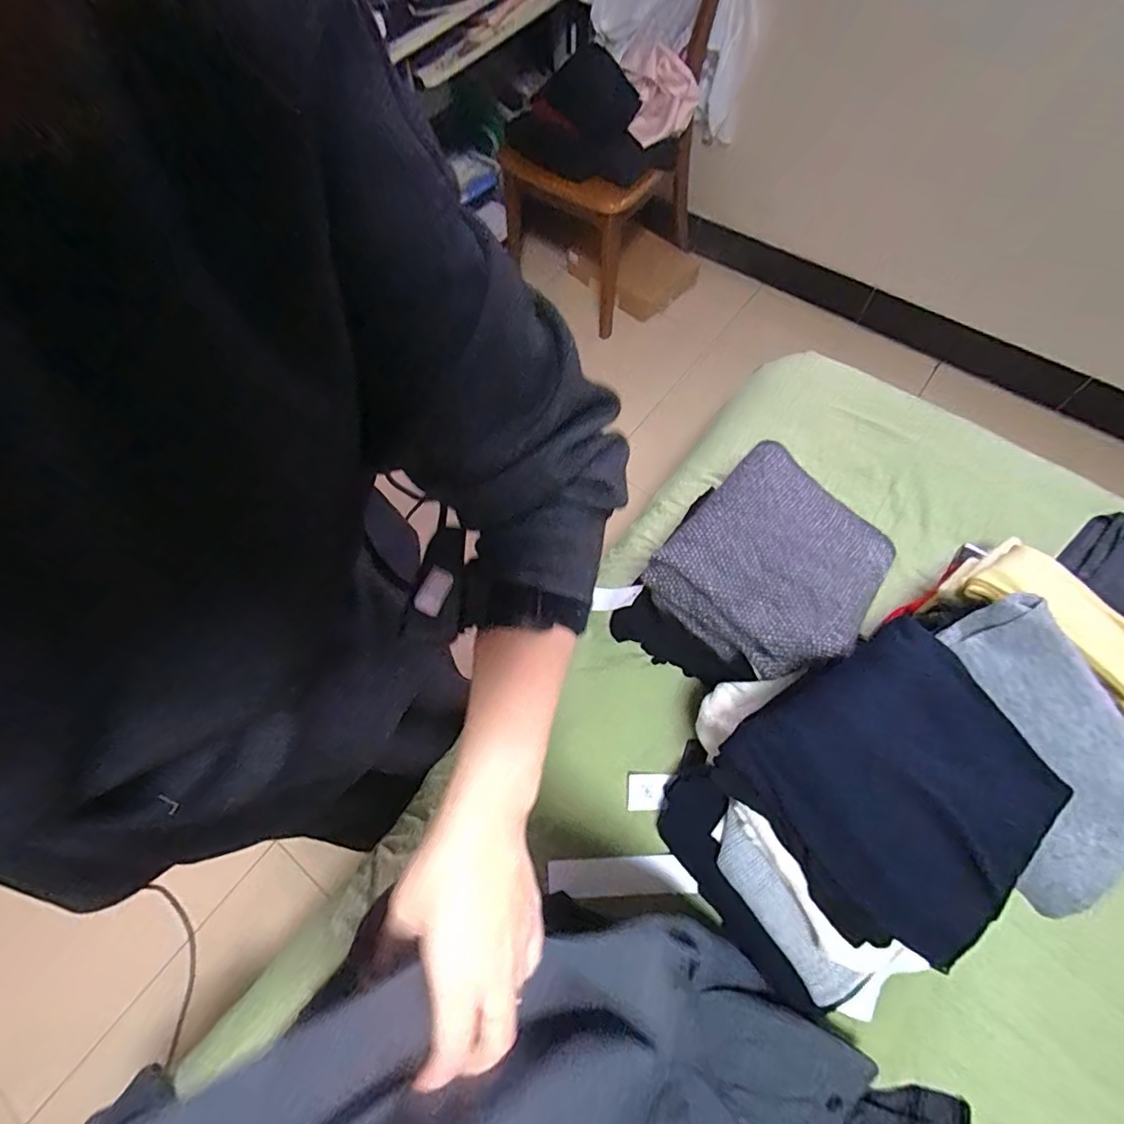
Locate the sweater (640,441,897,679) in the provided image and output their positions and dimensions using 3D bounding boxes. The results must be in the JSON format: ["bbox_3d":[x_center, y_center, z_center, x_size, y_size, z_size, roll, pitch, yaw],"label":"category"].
[{"bbox_3d":[0.284,-0.004,0.719,0.237,0.087,0.273,38,73,18],"label":"sweater"}]

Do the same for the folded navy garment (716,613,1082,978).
[{"bbox_3d":[0.323,0.210,0.535,0.256,0.081,0.240,-35,68,-12],"label":"folded navy garment"}]

